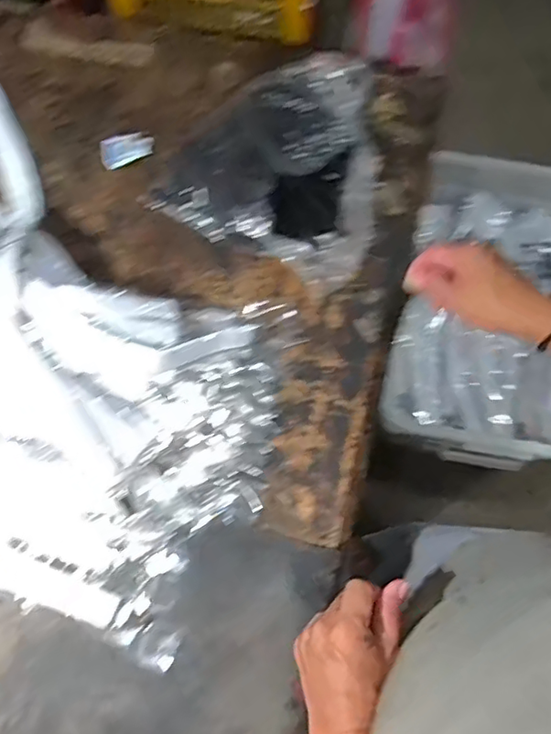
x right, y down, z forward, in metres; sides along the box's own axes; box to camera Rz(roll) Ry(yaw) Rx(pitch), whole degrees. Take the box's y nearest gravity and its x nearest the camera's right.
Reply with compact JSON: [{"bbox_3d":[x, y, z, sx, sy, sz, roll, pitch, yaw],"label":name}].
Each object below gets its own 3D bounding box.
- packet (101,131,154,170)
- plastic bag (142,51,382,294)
[{"bbox_3d":[-0.183,-0.268,0.697,0.066,0.016,0.042,-10,72,-4],"label":"packet"},{"bbox_3d":[0.030,-0.246,0.658,0.253,0.074,0.280,35,75,11],"label":"plastic bag"}]

